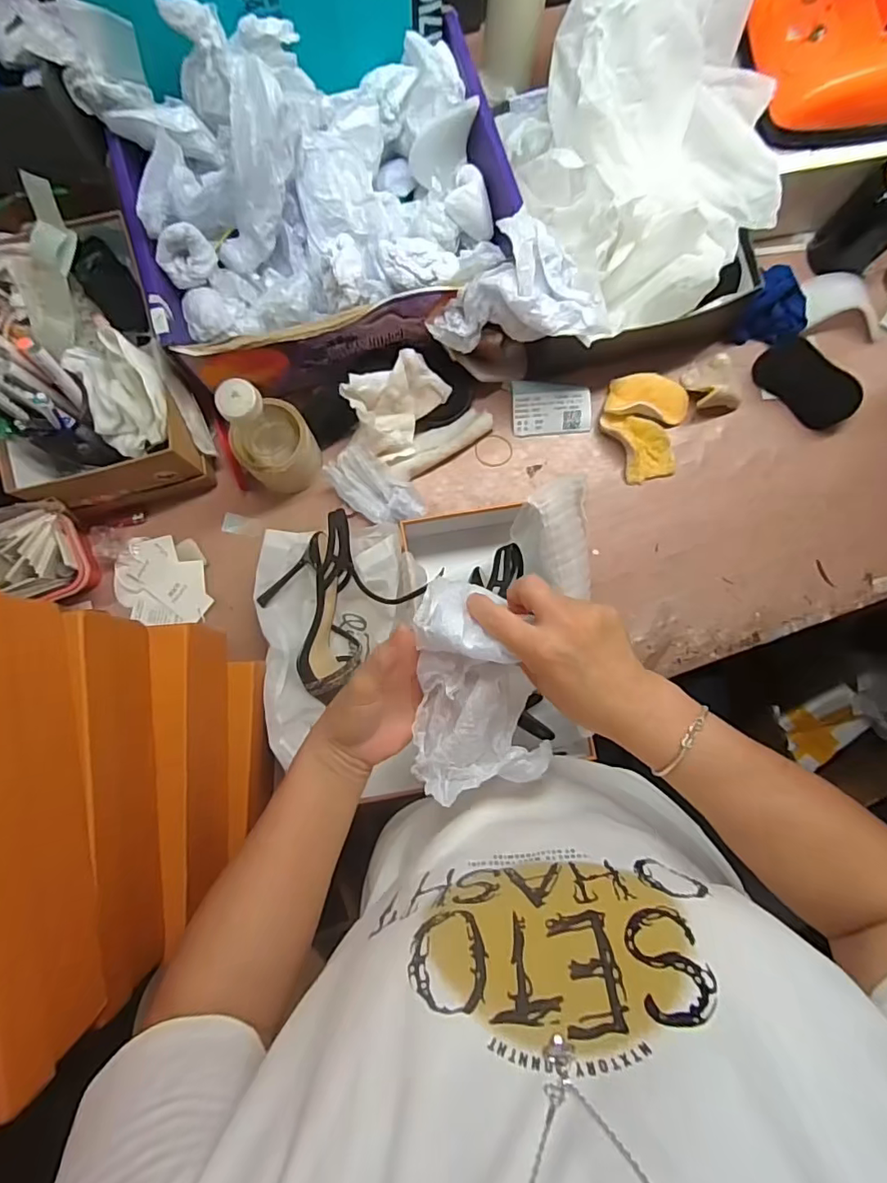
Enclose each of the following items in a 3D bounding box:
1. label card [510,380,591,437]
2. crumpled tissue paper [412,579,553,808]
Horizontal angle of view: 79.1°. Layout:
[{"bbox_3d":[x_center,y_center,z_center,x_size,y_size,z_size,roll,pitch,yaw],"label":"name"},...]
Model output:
[{"bbox_3d":[0.137,-0.232,0.682,0.100,0.006,0.064,-2,111,0],"label":"label card"},{"bbox_3d":[0.017,0.068,0.395,0.092,0.066,0.150,-13,84,-1],"label":"crumpled tissue paper"}]

